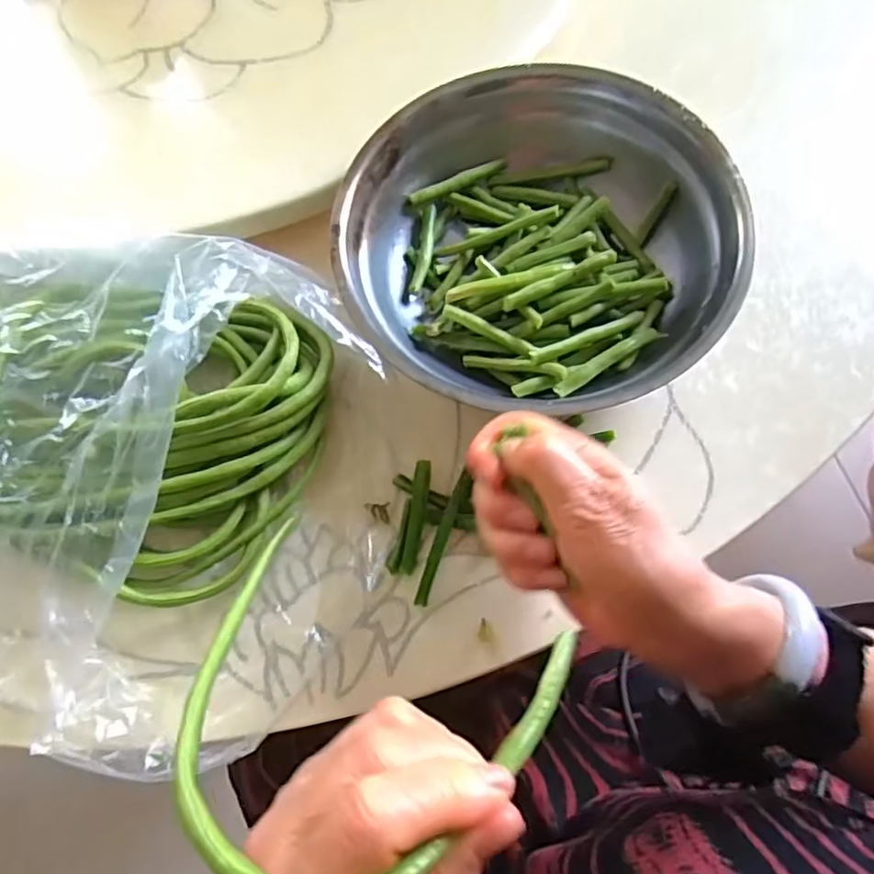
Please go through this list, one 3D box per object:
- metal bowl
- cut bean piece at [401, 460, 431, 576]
[{"bbox_3d":[0.054,-0.111,0.364,0.207,0.054,0.215,-1,71,4],"label":"metal bowl"},{"bbox_3d":[-0.011,0.044,0.347,0.009,0.010,0.062,7,71,6],"label":"cut bean piece"}]

